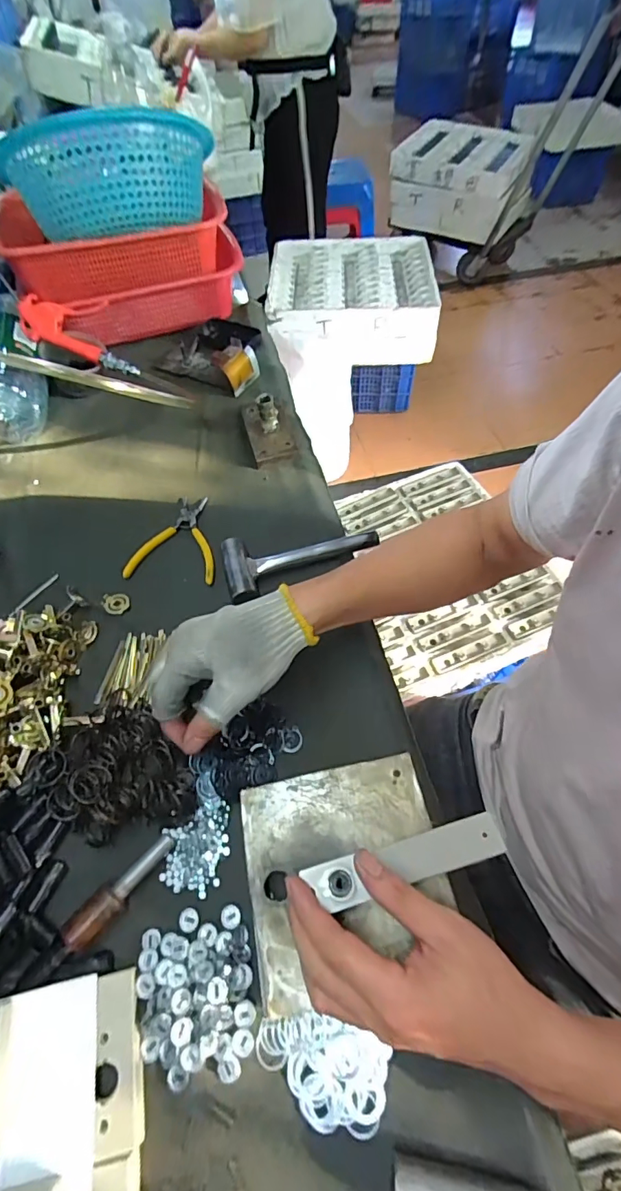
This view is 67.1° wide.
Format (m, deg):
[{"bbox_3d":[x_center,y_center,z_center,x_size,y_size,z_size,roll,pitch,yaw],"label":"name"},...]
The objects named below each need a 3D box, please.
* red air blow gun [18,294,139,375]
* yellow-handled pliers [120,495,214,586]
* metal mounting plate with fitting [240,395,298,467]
[{"bbox_3d":[-0.334,-0.395,0.703,0.197,0.034,0.101,31,63,-1],"label":"red air blow gun"},{"bbox_3d":[-0.156,-0.073,0.570,0.103,0.007,0.123,5,58,6],"label":"yellow-handled pliers"},{"bbox_3d":[-0.058,-0.238,0.636,0.061,0.053,0.121,-14,58,-6],"label":"metal mounting plate with fitting"}]

